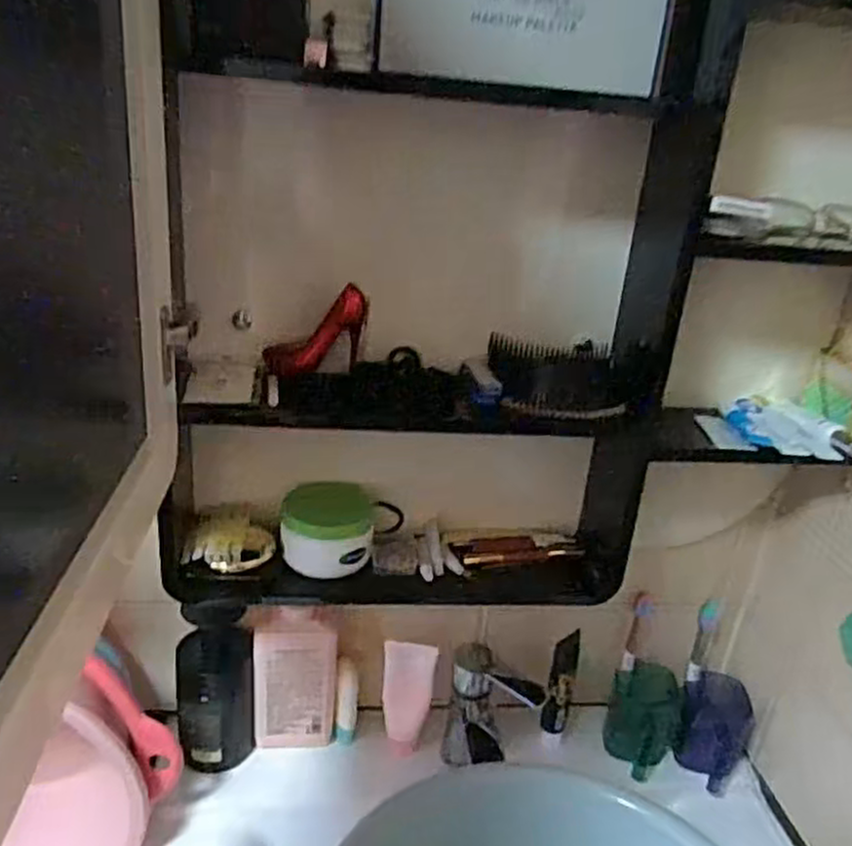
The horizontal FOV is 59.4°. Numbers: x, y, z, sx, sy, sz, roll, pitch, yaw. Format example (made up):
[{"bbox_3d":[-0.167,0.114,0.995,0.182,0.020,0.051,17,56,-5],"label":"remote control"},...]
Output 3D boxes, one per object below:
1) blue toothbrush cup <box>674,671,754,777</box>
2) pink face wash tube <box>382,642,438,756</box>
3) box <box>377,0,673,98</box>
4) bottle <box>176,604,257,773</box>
[{"bbox_3d":[0.349,0.370,0.907,0.081,0.101,0.083,4,23,-2],"label":"blue toothbrush cup"},{"bbox_3d":[-0.022,0.324,0.876,0.059,0.143,0.030,6,23,3],"label":"pink face wash tube"},{"bbox_3d":[0.084,-0.342,0.620,0.243,0.109,0.027,2,23,-6],"label":"box"},{"bbox_3d":[-0.233,0.303,0.834,0.083,0.194,0.056,-2,24,-16],"label":"bottle"}]

